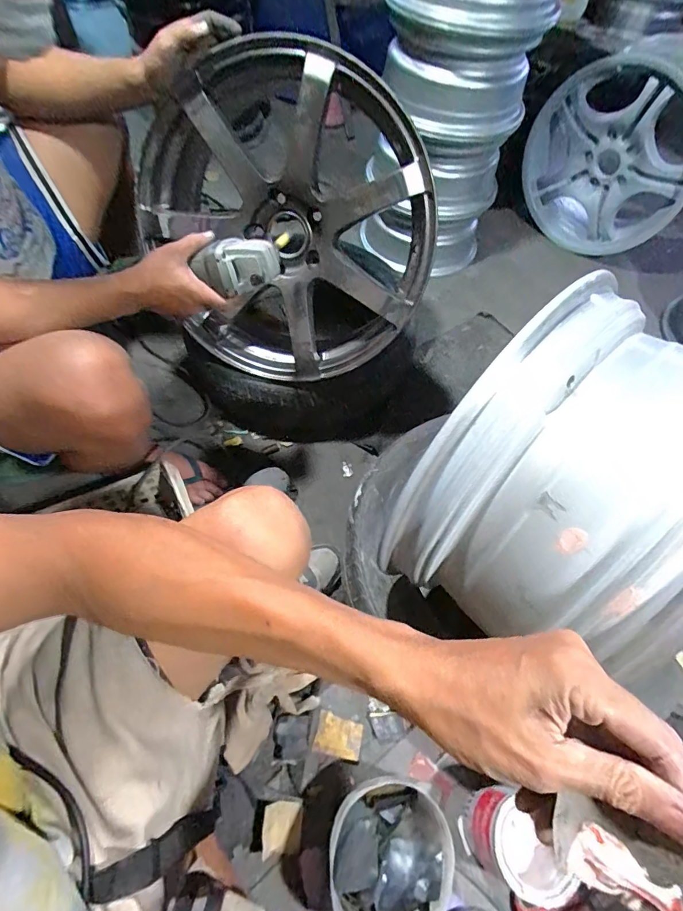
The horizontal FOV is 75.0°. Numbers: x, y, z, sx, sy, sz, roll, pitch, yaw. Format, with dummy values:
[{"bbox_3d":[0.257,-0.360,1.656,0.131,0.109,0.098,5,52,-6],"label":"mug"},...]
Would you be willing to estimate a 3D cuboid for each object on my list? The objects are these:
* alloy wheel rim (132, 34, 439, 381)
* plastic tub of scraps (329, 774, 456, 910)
[{"bbox_3d":[-0.117,-0.379,0.795,0.538,0.470,0.236,32,29,-7],"label":"alloy wheel rim"},{"bbox_3d":[0.061,0.533,0.592,0.155,0.078,0.176,15,59,6],"label":"plastic tub of scraps"}]

